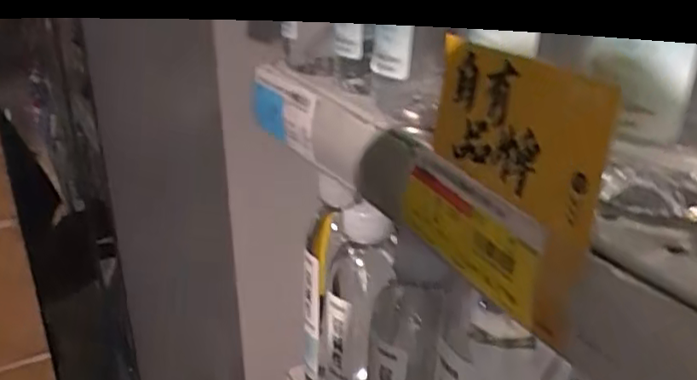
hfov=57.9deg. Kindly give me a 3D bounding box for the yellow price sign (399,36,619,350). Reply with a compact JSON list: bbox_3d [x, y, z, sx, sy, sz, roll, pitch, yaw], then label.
[{"bbox_3d":[0.052,-0.003,0.230,0.009,0.090,0.097,-4,24,-25],"label":"yellow price sign"}]

